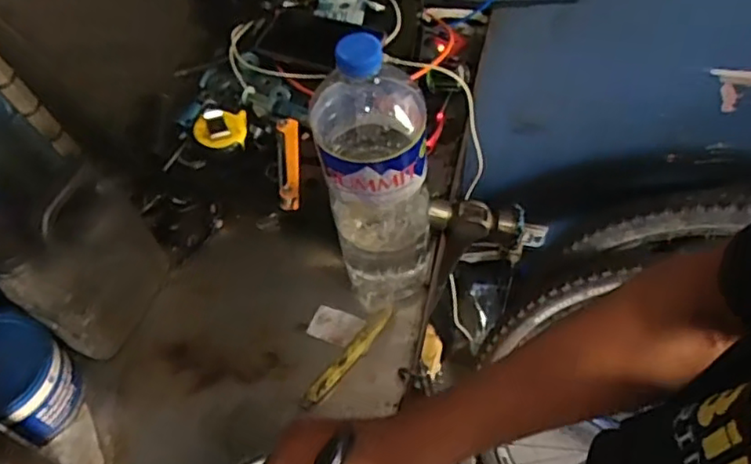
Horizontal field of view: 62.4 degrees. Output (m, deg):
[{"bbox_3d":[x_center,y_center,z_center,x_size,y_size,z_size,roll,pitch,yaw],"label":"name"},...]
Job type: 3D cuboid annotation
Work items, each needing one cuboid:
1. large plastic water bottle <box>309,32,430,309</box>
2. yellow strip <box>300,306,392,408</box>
[{"bbox_3d":[0.003,-0.039,0.537,0.091,0.302,0.083,-4,58,2],"label":"large plastic water bottle"},{"bbox_3d":[-0.026,0.124,0.616,0.019,0.007,0.128,33,66,22],"label":"yellow strip"}]

